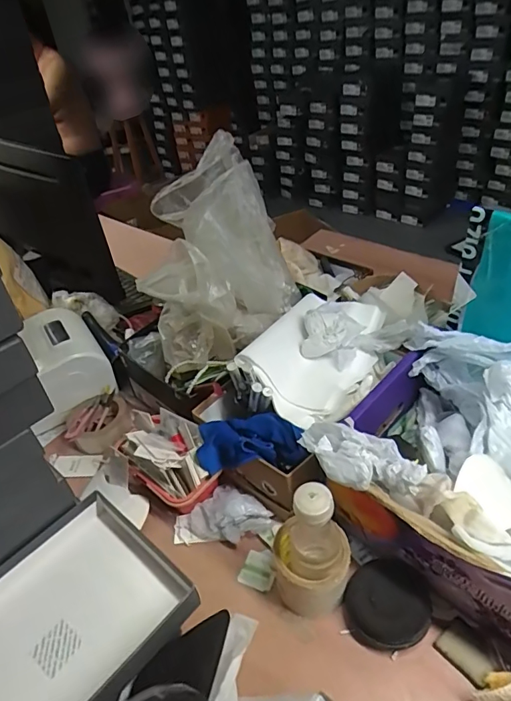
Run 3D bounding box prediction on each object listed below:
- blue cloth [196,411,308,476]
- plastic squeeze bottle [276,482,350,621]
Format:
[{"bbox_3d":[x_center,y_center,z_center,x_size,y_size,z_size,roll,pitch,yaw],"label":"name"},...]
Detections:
[{"bbox_3d":[-0.004,0.127,0.636,0.148,0.042,0.084,-6,40,2],"label":"blue cloth"},{"bbox_3d":[0.060,0.223,0.526,0.086,0.187,0.076,2,41,11],"label":"plastic squeeze bottle"}]

